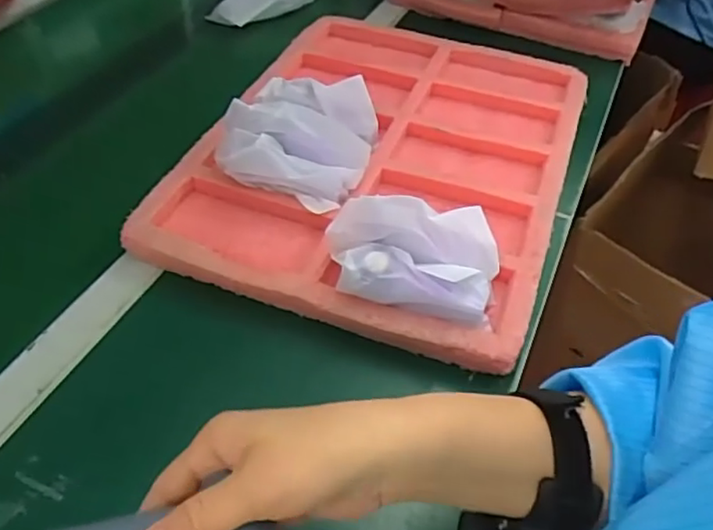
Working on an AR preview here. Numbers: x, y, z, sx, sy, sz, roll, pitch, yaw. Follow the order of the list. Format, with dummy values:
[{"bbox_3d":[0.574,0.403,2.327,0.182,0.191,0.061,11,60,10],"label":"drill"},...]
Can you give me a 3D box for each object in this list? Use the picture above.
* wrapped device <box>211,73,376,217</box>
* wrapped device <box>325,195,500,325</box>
[{"bbox_3d":[-0.047,-0.119,0.558,0.122,0.060,0.126,16,48,12],"label":"wrapped device"},{"bbox_3d":[0.042,-0.007,0.464,0.121,0.059,0.069,12,47,8],"label":"wrapped device"}]

